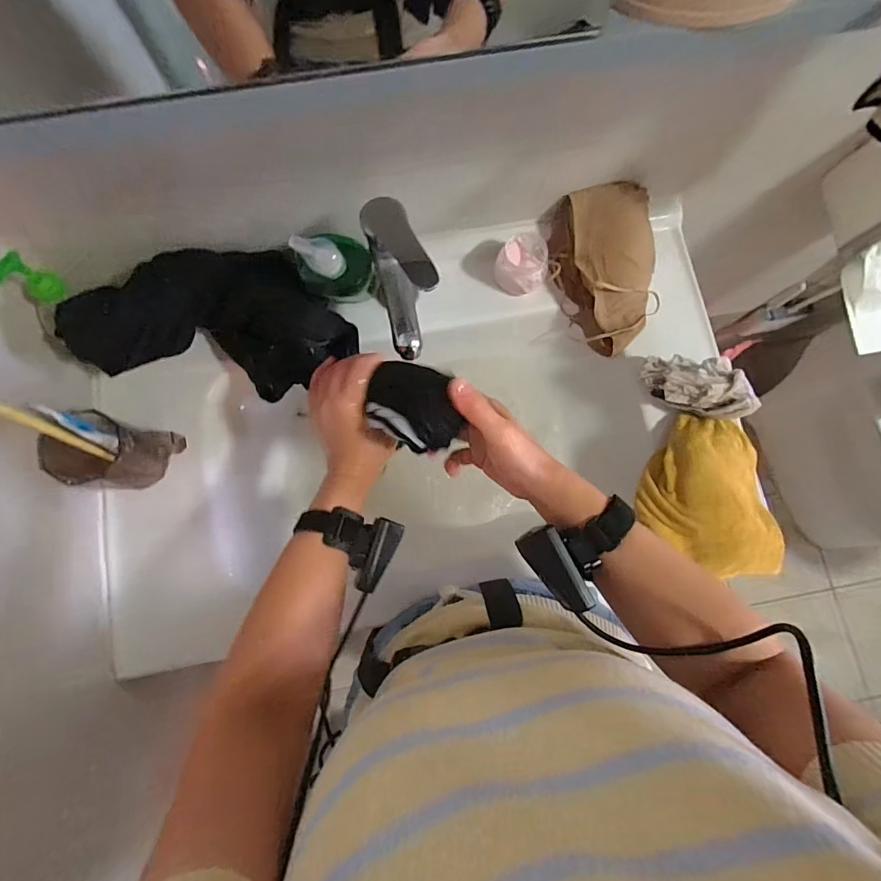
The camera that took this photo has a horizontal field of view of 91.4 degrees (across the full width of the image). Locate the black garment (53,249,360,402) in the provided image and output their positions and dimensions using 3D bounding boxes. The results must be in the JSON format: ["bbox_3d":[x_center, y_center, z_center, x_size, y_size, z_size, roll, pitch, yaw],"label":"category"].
[{"bbox_3d":[-0.242,-0.140,0.493,0.272,0.110,0.158,6,80,1],"label":"black garment"}]

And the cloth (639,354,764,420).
[{"bbox_3d":[0.311,-0.069,0.520,0.114,0.048,0.078,8,80,1],"label":"cloth"}]

